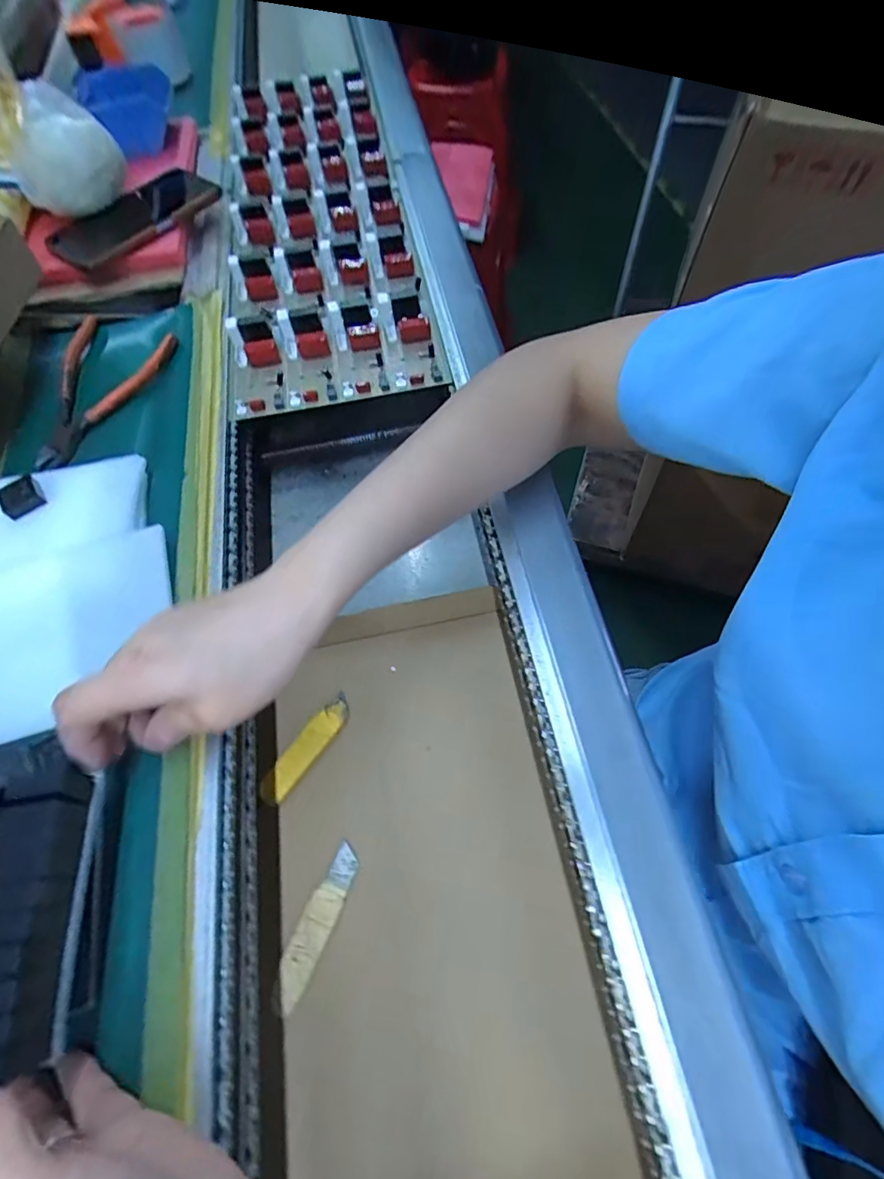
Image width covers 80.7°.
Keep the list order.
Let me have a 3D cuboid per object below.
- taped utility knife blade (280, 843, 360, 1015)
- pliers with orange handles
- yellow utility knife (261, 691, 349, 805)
[{"bbox_3d":[-0.081,0.218,0.341,0.023,0.007,0.092,19,65,19],"label":"taped utility knife blade"},{"bbox_3d":[-0.306,-0.171,0.437,0.105,0.012,0.154,16,64,18],"label":"pliers with orange handles"},{"bbox_3d":[-0.103,0.119,0.396,0.023,0.007,0.089,31,70,24],"label":"yellow utility knife"}]

